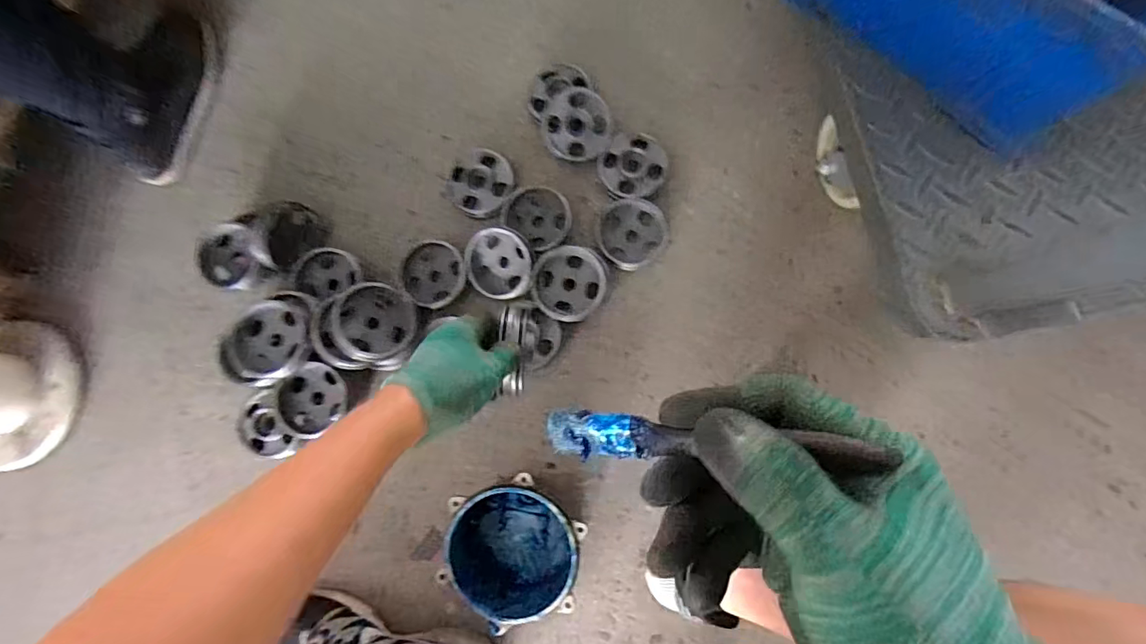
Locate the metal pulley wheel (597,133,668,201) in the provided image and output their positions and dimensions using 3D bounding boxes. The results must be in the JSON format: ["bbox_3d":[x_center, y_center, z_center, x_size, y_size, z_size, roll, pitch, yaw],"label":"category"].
[{"bbox_3d":[0.077,-0.202,0.667,0.086,0.020,0.083,-1,83,5],"label":"metal pulley wheel"}]

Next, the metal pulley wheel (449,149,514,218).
[{"bbox_3d":[-0.122,-0.184,0.686,0.086,0.043,0.089,-1,83,5],"label":"metal pulley wheel"}]

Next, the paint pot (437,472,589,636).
[{"bbox_3d":[-0.073,0.261,0.596,0.139,0.081,0.147,-1,83,5],"label":"paint pot"}]

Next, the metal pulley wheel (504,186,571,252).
[{"bbox_3d":[-0.044,-0.137,0.662,0.087,0.018,0.072,41,88,8],"label":"metal pulley wheel"}]

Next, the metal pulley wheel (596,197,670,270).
[{"bbox_3d":[0.075,-0.112,0.644,0.086,0.020,0.088,-1,83,5],"label":"metal pulley wheel"}]

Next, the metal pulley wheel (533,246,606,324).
[{"bbox_3d":[-0.003,-0.046,0.627,0.086,0.040,0.089,-1,83,5],"label":"metal pulley wheel"}]

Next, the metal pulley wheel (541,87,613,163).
[{"bbox_3d":[0.005,-0.254,0.659,0.088,0.017,0.086,2,107,6],"label":"metal pulley wheel"}]

